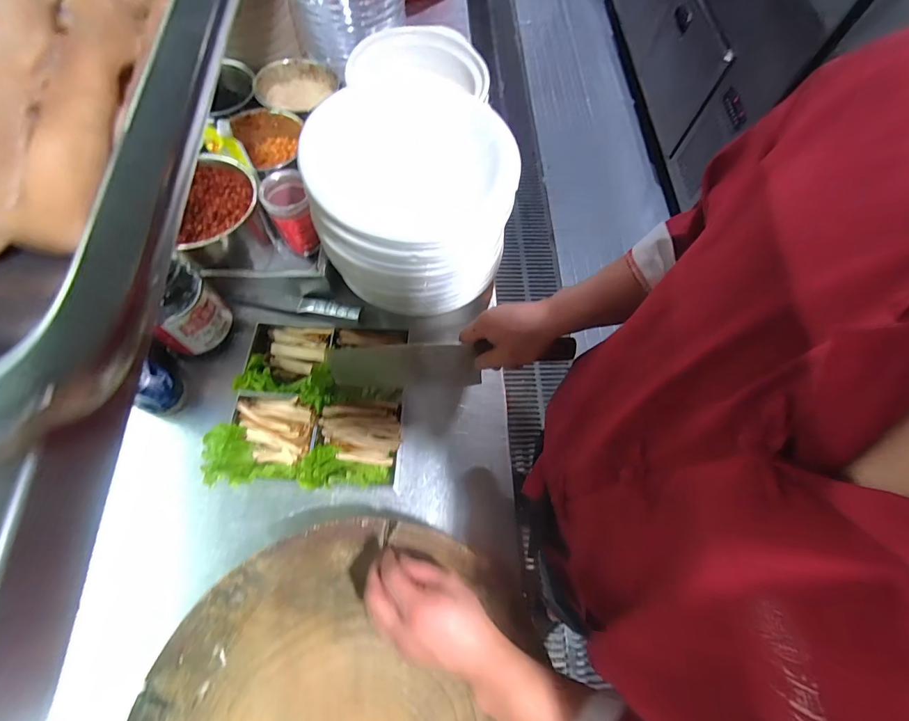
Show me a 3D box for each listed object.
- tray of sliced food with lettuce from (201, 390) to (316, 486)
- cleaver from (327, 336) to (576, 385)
[{"bbox_3d":[-0.275,0.117,0.601,0.134,0.058,0.141,11,67,1],"label":"tray of sliced food with lettuce"},{"bbox_3d":[-0.009,0.004,0.554,0.320,0.089,0.026,-4,65,11],"label":"cleaver"}]

